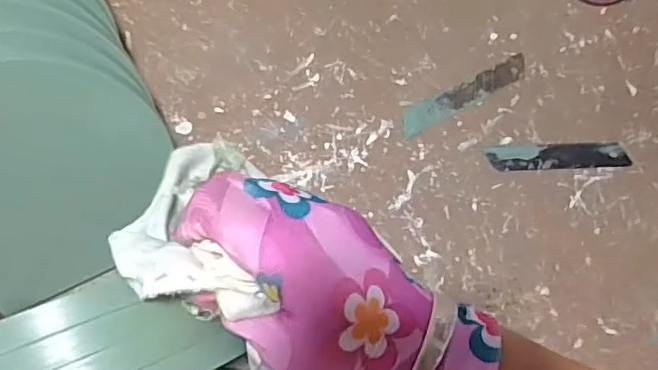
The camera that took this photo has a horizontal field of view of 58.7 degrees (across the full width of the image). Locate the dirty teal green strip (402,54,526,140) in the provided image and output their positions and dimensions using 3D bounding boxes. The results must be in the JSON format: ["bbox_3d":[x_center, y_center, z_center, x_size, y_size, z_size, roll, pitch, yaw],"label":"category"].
[{"bbox_3d":[0.092,-0.062,0.395,0.098,0.004,0.018,-28,84,-8],"label":"dirty teal green strip"}]

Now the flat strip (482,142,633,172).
[{"bbox_3d":[0.154,-0.019,0.392,0.097,0.004,0.018,-2,81,-5],"label":"flat strip"}]

